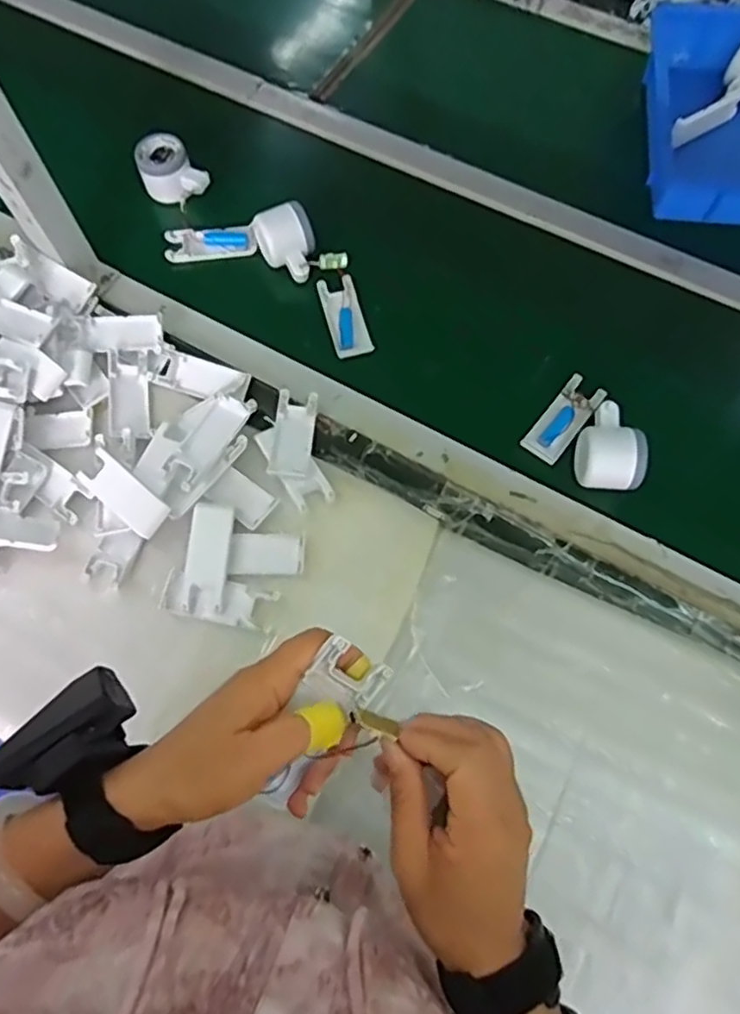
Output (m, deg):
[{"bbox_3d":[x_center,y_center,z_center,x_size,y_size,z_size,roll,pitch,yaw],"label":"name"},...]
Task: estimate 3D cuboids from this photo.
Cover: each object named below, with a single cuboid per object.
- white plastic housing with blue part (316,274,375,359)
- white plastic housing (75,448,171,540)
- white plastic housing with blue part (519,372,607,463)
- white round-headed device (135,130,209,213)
[{"bbox_3d":[-0.028,-0.210,0.732,0.042,0.012,0.100,-15,69,-5],"label":"white plastic housing with blue part"},{"bbox_3d":[-0.235,-0.013,0.627,0.100,0.016,0.038,38,74,14],"label":"white plastic housing"},{"bbox_3d":[0.201,-0.092,0.678,0.040,0.008,0.101,37,74,14],"label":"white plastic housing with blue part"},{"bbox_3d":[-0.234,-0.394,0.777,0.073,0.049,0.061,39,74,14],"label":"white round-headed device"}]

